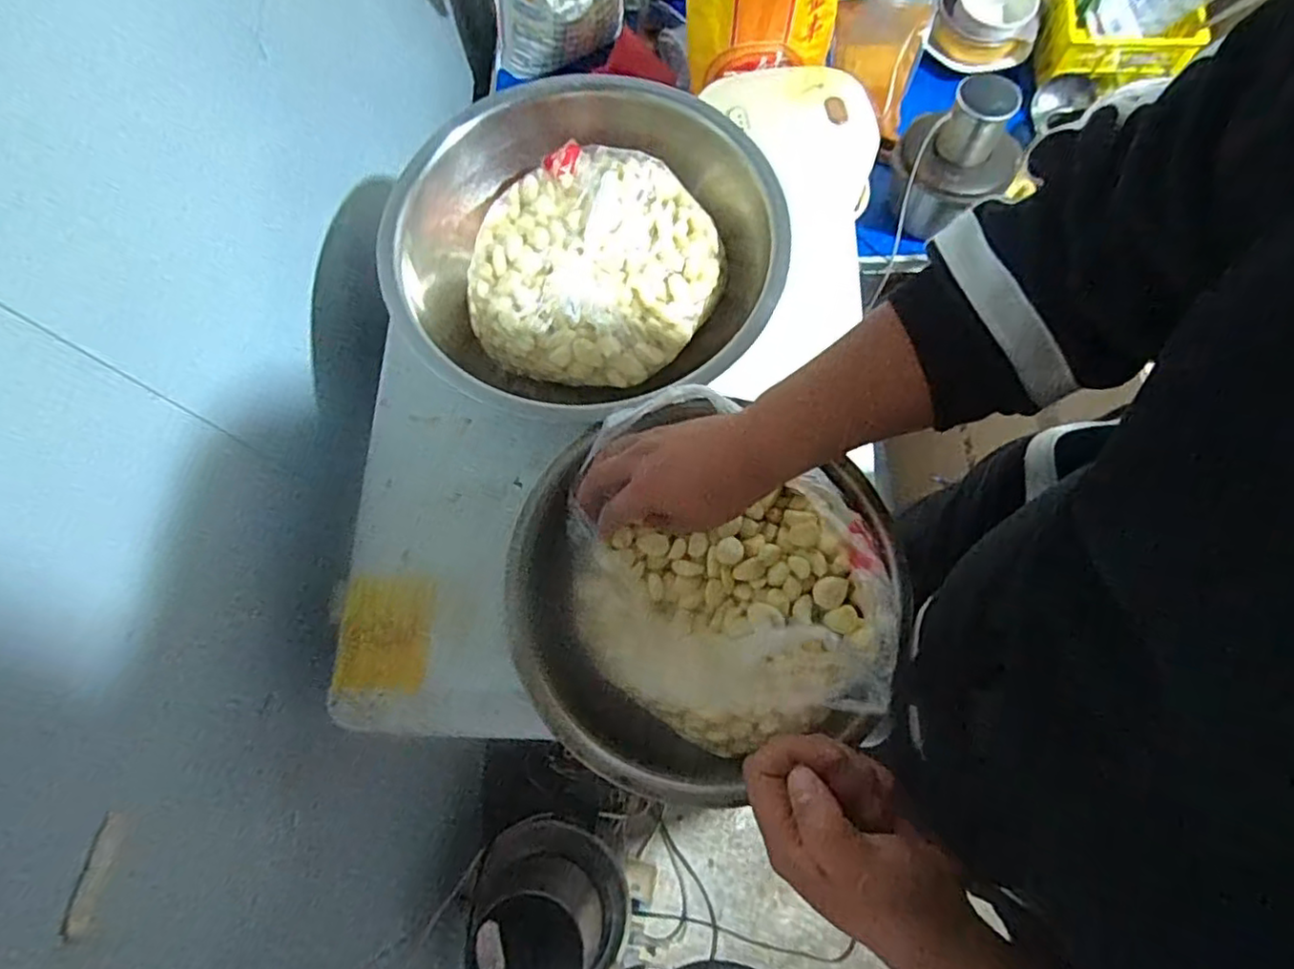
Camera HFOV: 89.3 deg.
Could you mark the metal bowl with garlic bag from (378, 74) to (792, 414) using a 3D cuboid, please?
[{"bbox_3d":[-0.058,-0.233,0.678,0.373,0.118,0.352,-1,72,2],"label":"metal bowl with garlic bag"}]

